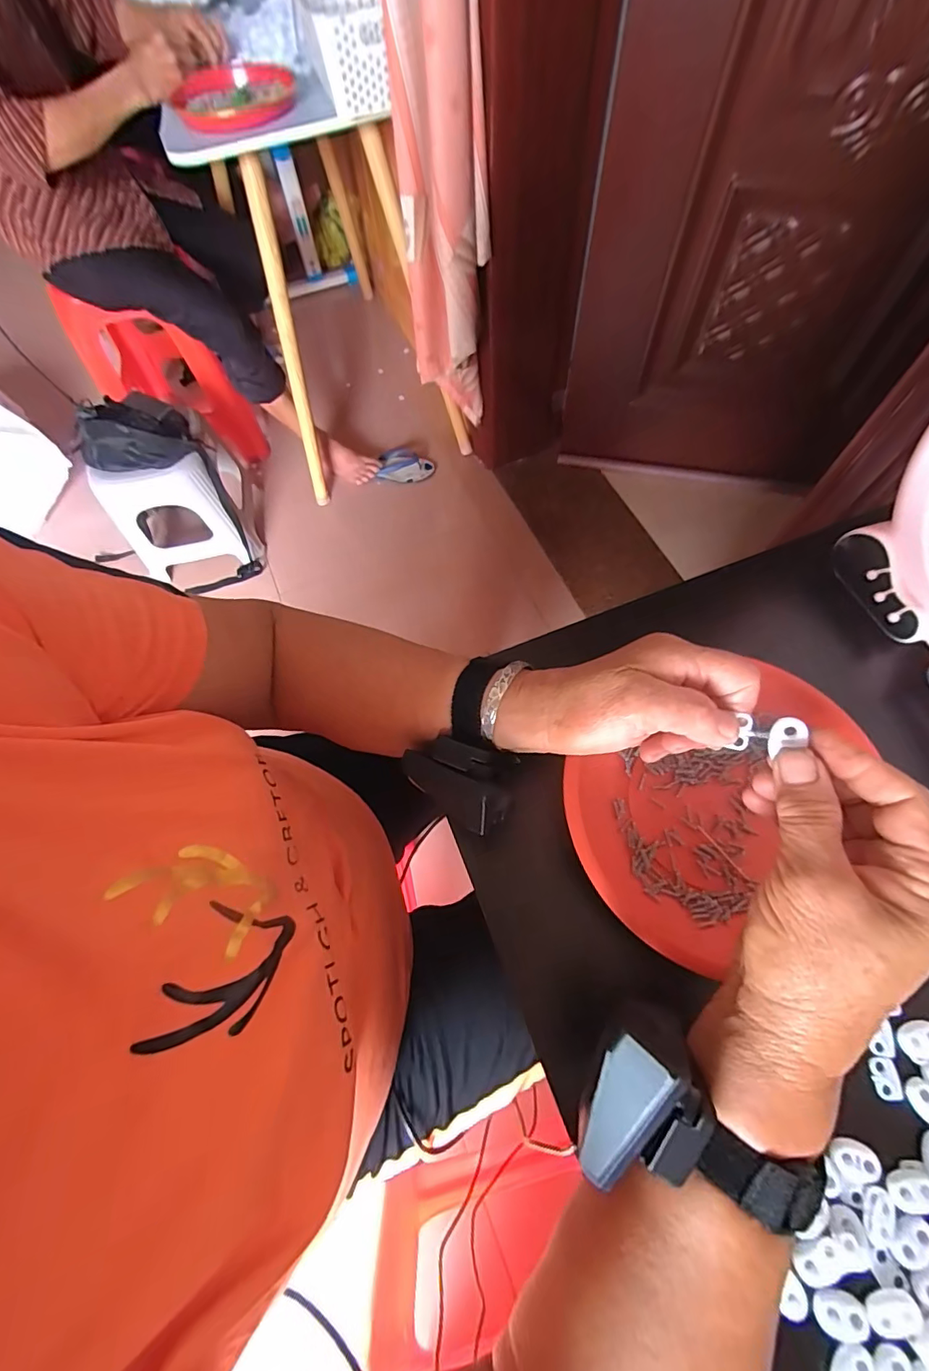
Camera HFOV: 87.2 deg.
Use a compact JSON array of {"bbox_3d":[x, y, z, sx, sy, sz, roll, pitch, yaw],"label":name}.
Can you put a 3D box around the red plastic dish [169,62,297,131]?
[{"bbox_3d":[-0.403,-1.041,0.863,0.209,0.030,0.271,-27,69,-8],"label":"red plastic dish"}]

